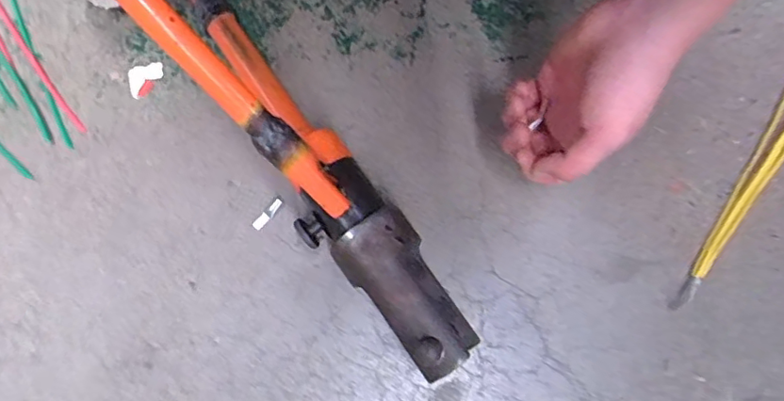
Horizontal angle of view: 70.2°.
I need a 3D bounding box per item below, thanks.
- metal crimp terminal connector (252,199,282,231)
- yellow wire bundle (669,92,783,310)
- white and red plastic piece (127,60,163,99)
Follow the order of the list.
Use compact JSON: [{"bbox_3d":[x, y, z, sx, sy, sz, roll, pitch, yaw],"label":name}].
[{"bbox_3d":[-0.102,0.011,0.458,0.009,0.004,0.030,43,81,9],"label":"metal crimp terminal connector"},{"bbox_3d":[0.328,-0.066,0.471,0.040,0.011,0.375,37,80,5],"label":"yellow wire bundle"},{"bbox_3d":[-0.211,-0.104,0.479,0.030,0.004,0.028,-15,80,-5],"label":"white and red plastic piece"}]

